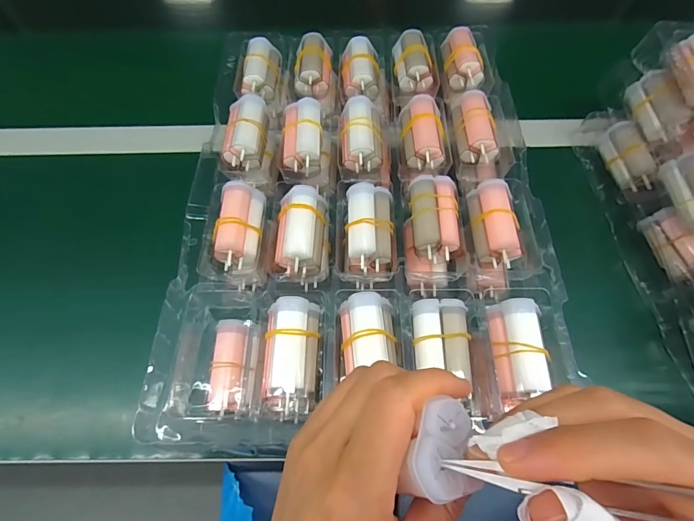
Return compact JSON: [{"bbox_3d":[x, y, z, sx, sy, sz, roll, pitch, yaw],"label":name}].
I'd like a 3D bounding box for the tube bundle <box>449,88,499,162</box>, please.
[{"bbox_3d":[0.114,-0.120,0.335,0.029,0.023,0.065,-3,63,-1],"label":"tube bundle"}]

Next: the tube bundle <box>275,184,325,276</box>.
[{"bbox_3d":[-0.036,-0.024,0.292,0.035,0.026,0.066,3,63,2],"label":"tube bundle"}]

